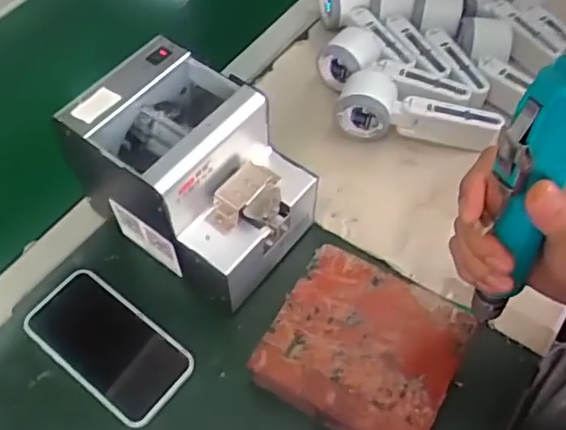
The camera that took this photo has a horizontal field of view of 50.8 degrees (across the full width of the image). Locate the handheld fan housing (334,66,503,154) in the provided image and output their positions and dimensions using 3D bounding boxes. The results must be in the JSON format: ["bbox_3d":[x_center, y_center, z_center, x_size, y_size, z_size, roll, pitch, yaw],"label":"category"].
[{"bbox_3d":[0.143,-0.106,0.628,0.164,0.047,0.052,14,58,10],"label":"handheld fan housing"}]

